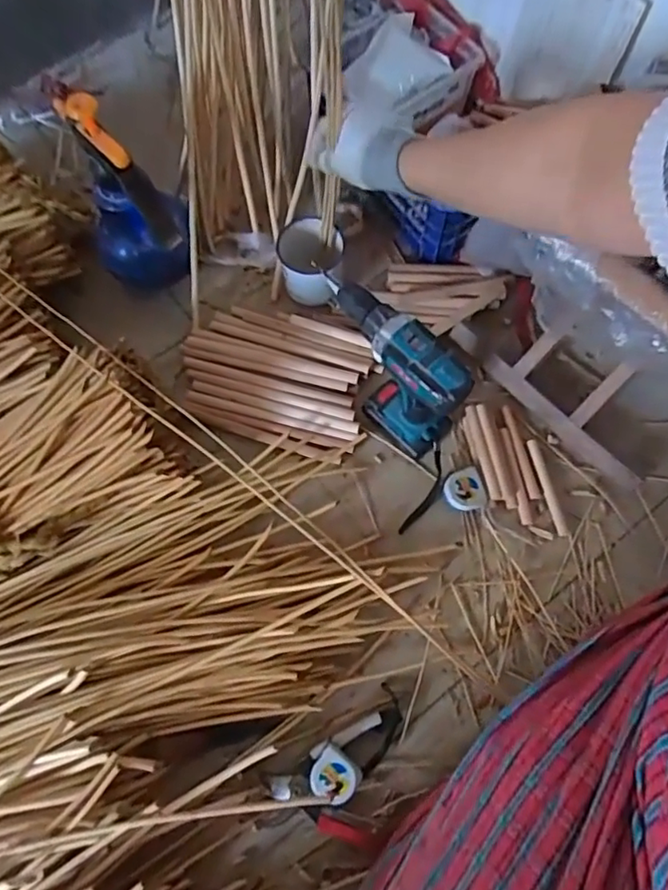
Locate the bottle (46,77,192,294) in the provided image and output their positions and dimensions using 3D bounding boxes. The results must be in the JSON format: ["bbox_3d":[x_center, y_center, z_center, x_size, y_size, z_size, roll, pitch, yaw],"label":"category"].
[{"bbox_3d":[-0.263,-0.310,0.733,0.127,0.248,0.106,-8,70,-3],"label":"bottle"}]

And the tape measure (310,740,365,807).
[{"bbox_3d":[0.002,0.374,0.657,0.053,0.033,0.050,0,69,0],"label":"tape measure"}]

